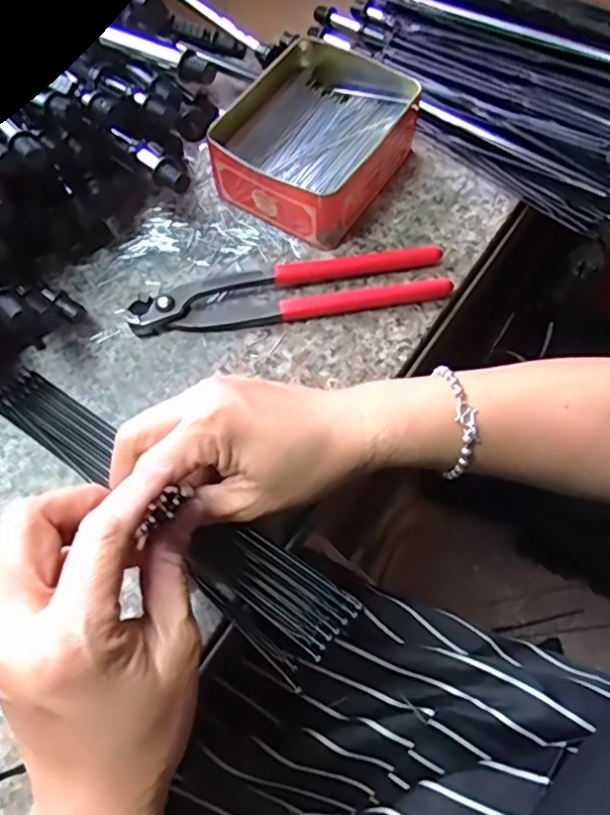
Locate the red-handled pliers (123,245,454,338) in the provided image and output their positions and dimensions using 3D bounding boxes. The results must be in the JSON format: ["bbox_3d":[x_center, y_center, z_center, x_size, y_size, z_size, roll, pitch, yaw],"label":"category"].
[{"bbox_3d":[-0.010,-0.076,0.361,0.194,0.014,0.046,-9,65,-4],"label":"red-handled pliers"}]

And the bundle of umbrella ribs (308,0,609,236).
[{"bbox_3d":[0.150,-0.249,0.423,0.156,0.067,0.349,-36,70,-14],"label":"bundle of umbrella ribs"}]

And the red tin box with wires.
[{"bbox_3d":[0.004,-0.177,0.385,0.109,0.047,0.126,32,70,14],"label":"red tin box with wires"}]

